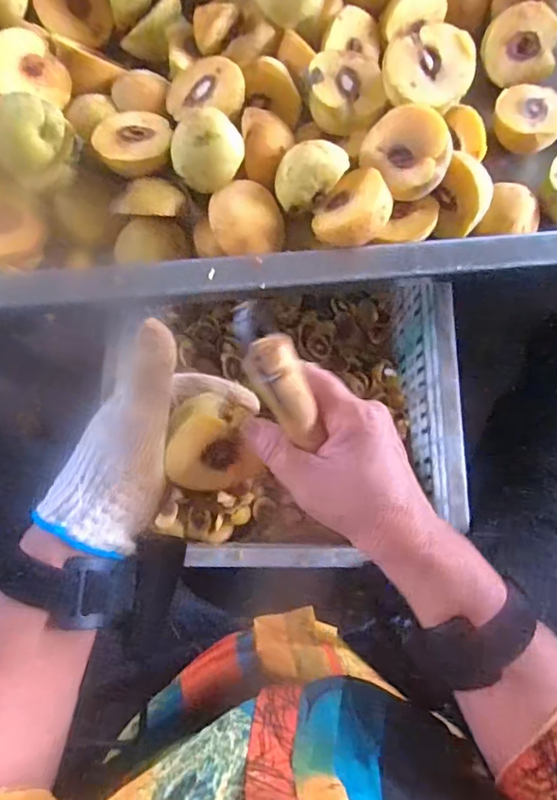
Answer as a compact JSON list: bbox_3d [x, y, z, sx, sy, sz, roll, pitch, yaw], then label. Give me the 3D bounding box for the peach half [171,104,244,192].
[{"bbox_3d":[-0.051,-0.173,0.372,0.046,0.025,0.050,38,118,-25],"label":"peach half"}]

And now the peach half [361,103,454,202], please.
[{"bbox_3d":[0.094,-0.177,0.379,0.052,0.030,0.061,-44,79,30],"label":"peach half"}]

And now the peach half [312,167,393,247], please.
[{"bbox_3d":[0.053,-0.133,0.367,0.046,0.030,0.058,35,79,6],"label":"peach half"}]

